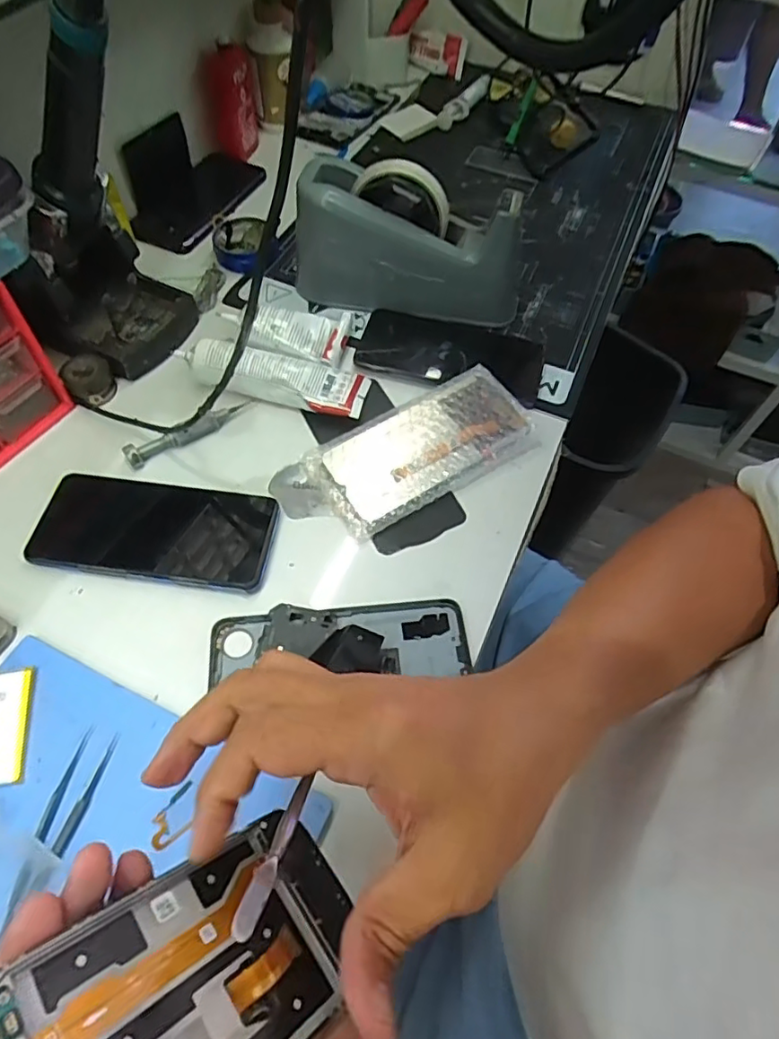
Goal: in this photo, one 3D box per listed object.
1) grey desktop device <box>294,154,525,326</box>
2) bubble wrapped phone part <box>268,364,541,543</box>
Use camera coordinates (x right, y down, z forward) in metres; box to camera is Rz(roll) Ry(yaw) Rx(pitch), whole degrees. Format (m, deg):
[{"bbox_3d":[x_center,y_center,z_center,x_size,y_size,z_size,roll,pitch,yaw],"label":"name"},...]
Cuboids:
[{"bbox_3d":[0.019,-0.240,0.509,0.202,0.101,0.066,12,59,4],"label":"grey desktop device"},{"bbox_3d":[0.013,-0.051,0.453,0.199,0.019,0.089,-28,64,-19],"label":"bubble wrapped phone part"}]

